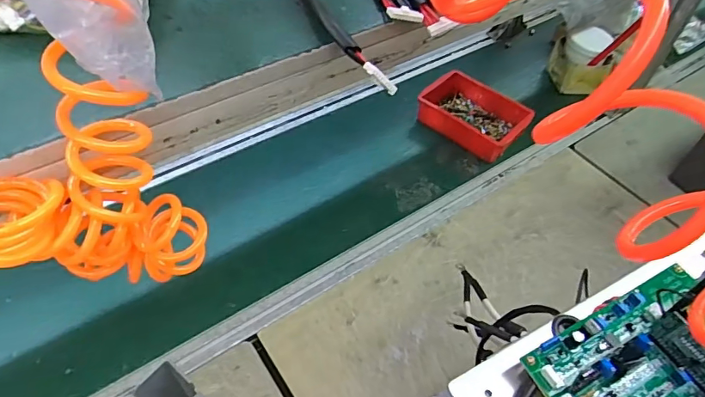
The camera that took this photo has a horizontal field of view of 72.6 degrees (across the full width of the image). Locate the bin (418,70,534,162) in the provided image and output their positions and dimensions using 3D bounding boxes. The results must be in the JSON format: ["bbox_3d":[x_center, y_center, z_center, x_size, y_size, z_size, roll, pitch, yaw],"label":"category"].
[{"bbox_3d":[0.237,-0.177,0.970,0.213,0.060,0.149,38,59,24],"label":"bin"}]

